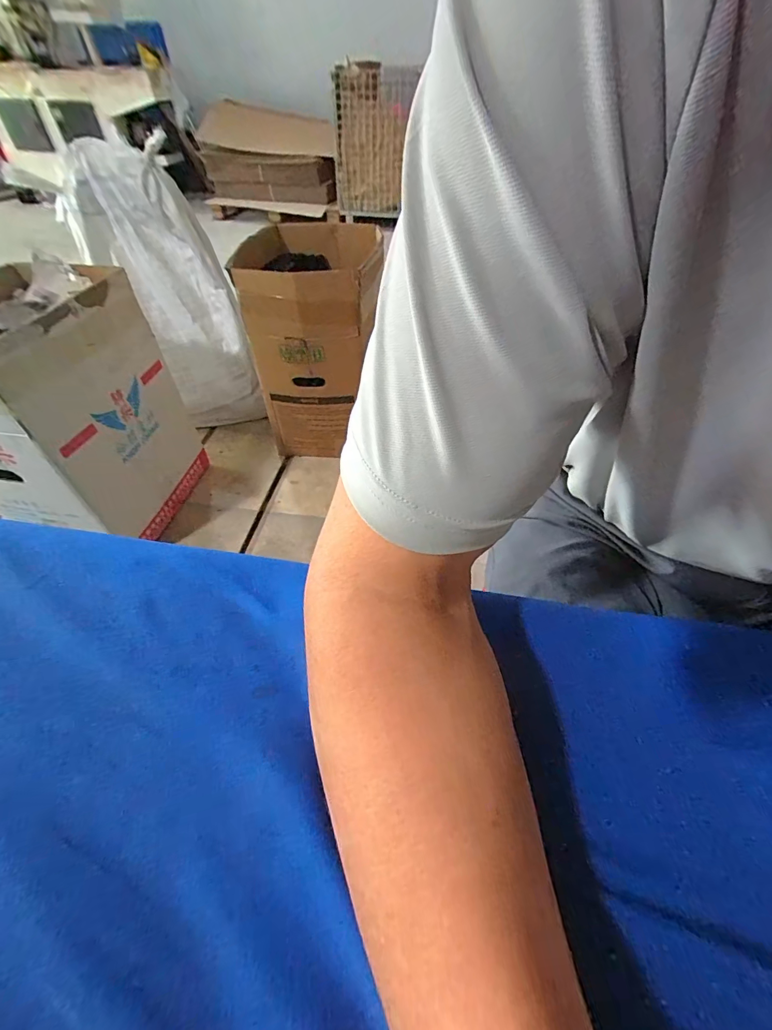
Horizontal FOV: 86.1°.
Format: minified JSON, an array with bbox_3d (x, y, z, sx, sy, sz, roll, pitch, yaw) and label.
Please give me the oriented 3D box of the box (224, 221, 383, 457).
[{"bbox_3d":[-0.209,-0.525,1.265,0.352,0.531,0.497,-2,48,-2],"label":"box"}]

